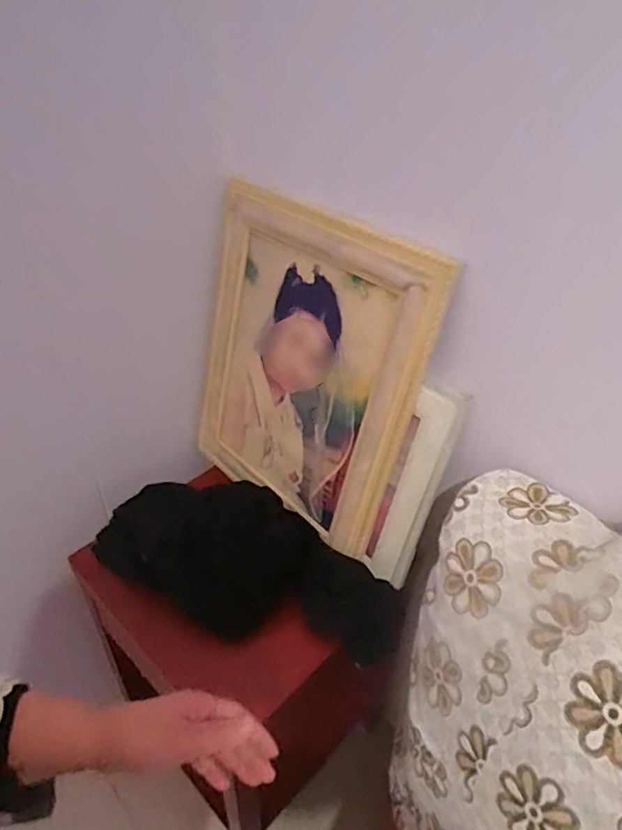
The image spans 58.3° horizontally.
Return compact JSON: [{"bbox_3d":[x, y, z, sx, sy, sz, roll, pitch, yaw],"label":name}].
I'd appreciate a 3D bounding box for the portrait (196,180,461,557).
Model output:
[{"bbox_3d":[-0.023,-0.062,0.934,0.042,0.525,0.440,-17,41,-42],"label":"portrait"}]

